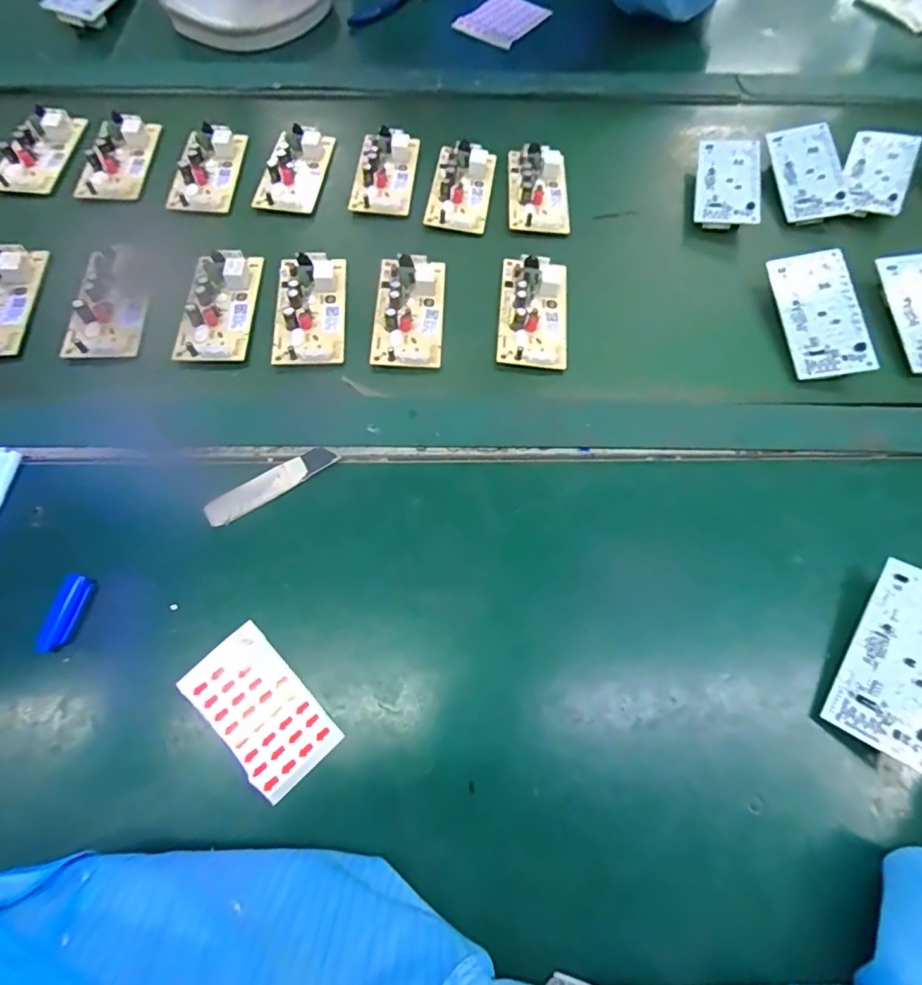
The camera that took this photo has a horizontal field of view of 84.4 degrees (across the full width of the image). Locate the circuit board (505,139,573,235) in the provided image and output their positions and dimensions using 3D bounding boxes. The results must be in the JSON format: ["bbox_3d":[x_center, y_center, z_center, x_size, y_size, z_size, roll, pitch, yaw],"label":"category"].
[{"bbox_3d":[0.073,-0.290,0.481,0.058,0.017,0.103,0,66,0],"label":"circuit board"}]

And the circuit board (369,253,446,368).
[{"bbox_3d":[-0.043,-0.152,0.415,0.055,0.017,0.108,1,66,0],"label":"circuit board"}]

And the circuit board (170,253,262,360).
[{"bbox_3d":[-0.192,-0.153,0.410,0.050,0.021,0.106,3,66,1],"label":"circuit board"}]

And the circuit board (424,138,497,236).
[{"bbox_3d":[0.001,-0.291,0.479,0.056,0.014,0.104,8,66,3],"label":"circuit board"}]

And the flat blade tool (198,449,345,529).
[{"bbox_3d":[-0.132,-0.006,0.354,0.093,0.007,0.019,-32,70,-14],"label":"flat blade tool"}]

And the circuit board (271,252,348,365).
[{"bbox_3d":[-0.124,-0.152,0.412,0.057,0.016,0.103,-5,66,-3],"label":"circuit board"}]

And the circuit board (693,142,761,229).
[{"bbox_3d":[0.254,-0.294,0.488,0.056,0.022,0.110,13,67,5],"label":"circuit board"}]

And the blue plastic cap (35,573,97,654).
[{"bbox_3d":[-0.243,0.075,0.314,0.015,0.011,0.047,7,66,3],"label":"blue plastic cap"}]

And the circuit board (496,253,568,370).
[{"bbox_3d":[0.060,-0.152,0.420,0.057,0.015,0.108,3,66,1],"label":"circuit board"}]

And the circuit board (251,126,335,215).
[{"bbox_3d":[-0.157,-0.308,0.481,0.049,0.019,0.107,9,66,4],"label":"circuit board"}]

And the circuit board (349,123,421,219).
[{"bbox_3d":[-0.072,-0.309,0.486,0.055,0.015,0.110,3,66,1],"label":"circuit board"}]

